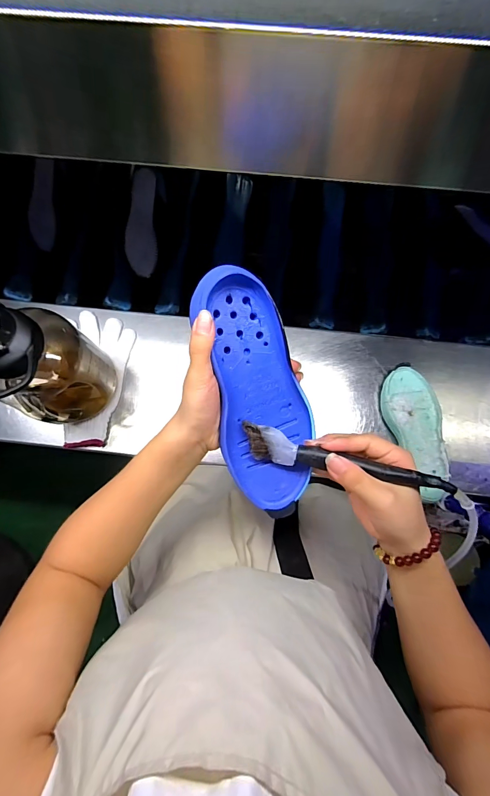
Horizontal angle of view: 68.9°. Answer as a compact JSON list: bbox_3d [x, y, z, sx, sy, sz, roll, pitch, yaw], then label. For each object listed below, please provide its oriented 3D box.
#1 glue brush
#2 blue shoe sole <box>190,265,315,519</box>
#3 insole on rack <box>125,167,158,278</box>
[{"bbox_3d":[0.082,0.054,0.301,0.173,0.027,0.027,11,79,14],"label":"glue brush"},{"bbox_3d":[0.013,-0.002,0.312,0.080,0.022,0.212,-12,101,-2],"label":"blue shoe sole"},{"bbox_3d":[-0.184,-0.310,0.636,0.054,0.006,0.175,4,101,2],"label":"insole on rack"}]

